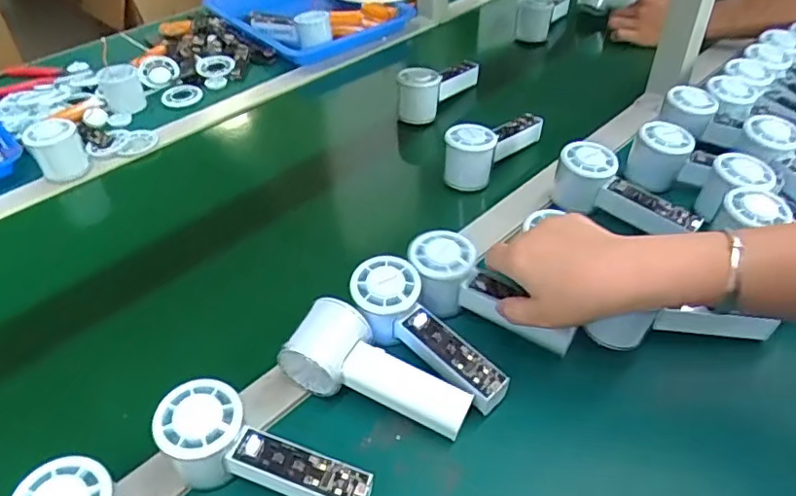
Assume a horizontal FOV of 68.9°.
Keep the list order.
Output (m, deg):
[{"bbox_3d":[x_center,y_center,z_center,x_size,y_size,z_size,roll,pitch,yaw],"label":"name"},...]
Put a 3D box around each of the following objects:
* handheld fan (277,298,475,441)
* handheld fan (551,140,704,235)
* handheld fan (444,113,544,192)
[{"bbox_3d":[-0.015,0.098,0.454,0.142,0.049,0.055,25,47,6],"label":"handheld fan"},{"bbox_3d":[0.231,-0.055,0.600,0.151,0.067,0.049,26,49,27],"label":"handheld fan"},{"bbox_3d":[0.111,-0.129,0.691,0.049,0.060,0.159,30,51,30],"label":"handheld fan"}]

